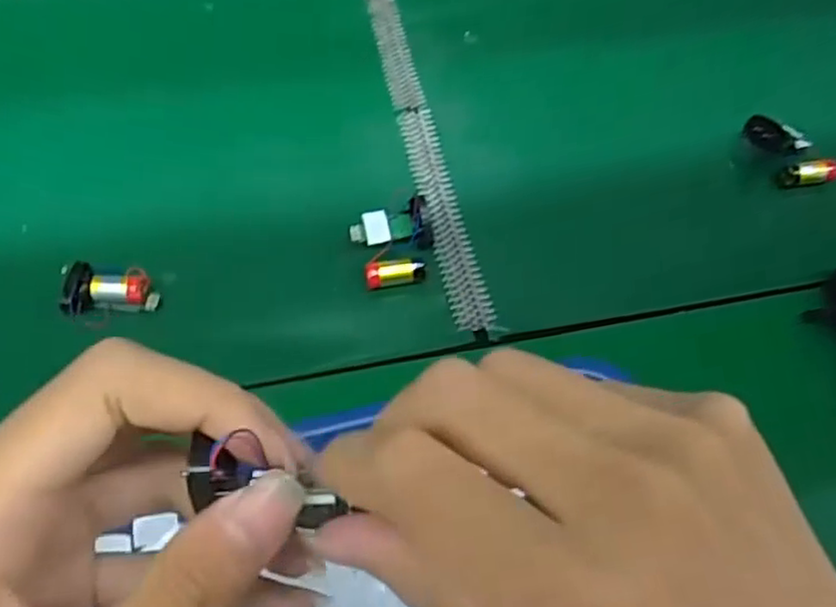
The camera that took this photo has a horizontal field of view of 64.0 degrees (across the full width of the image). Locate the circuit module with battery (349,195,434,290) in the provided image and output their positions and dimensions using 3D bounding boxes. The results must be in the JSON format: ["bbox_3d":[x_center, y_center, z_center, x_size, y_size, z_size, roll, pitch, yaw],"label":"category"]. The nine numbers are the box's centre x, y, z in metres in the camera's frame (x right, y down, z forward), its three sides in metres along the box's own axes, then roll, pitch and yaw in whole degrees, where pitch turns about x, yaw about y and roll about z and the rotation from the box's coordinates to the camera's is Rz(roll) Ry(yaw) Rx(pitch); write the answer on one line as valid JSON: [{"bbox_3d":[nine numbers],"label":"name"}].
[{"bbox_3d":[-0.014,-0.036,0.423,0.050,0.025,0.049,-12,61,-9],"label":"circuit module with battery"}]

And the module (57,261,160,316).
[{"bbox_3d":[-0.184,-0.009,0.401,0.050,0.019,0.033,-2,60,-3],"label":"module"}]

